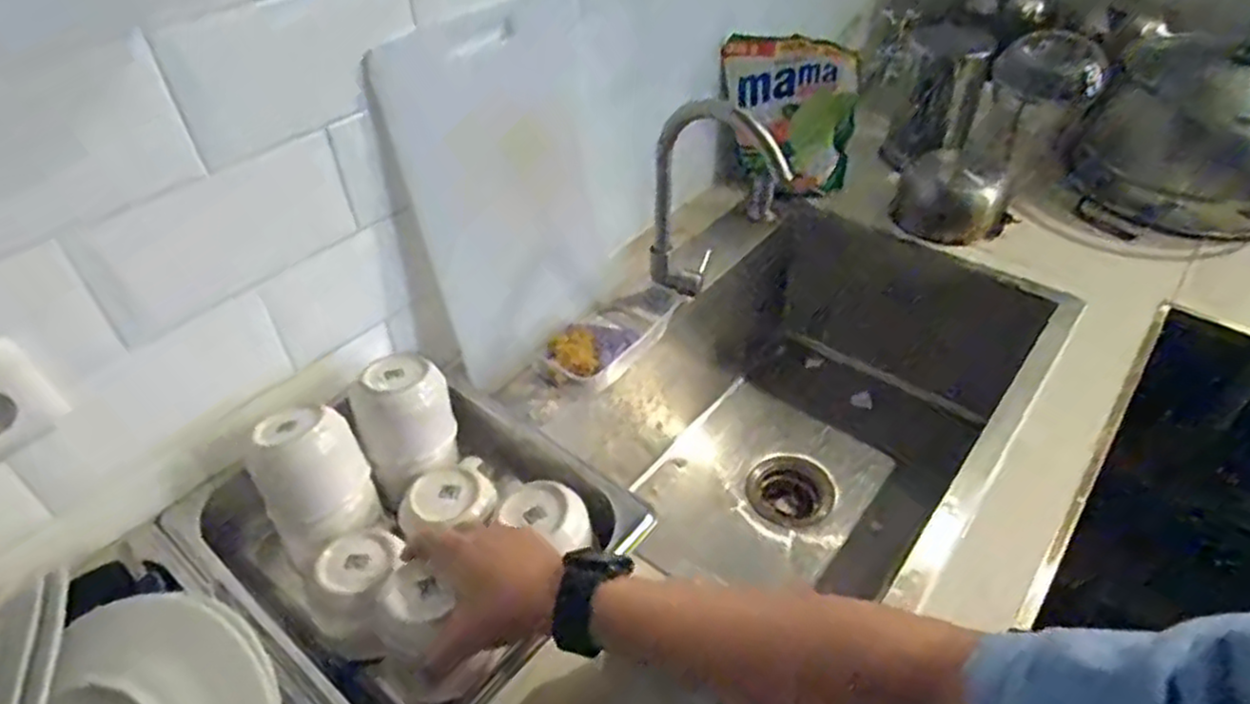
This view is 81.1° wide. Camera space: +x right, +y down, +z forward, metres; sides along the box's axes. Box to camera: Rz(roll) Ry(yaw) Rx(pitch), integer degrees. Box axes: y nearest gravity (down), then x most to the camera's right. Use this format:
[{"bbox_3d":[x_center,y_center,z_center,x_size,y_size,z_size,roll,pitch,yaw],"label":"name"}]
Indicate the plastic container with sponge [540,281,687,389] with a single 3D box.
[{"bbox_3d":[-0.019,-0.019,0.823,0.092,0.045,0.177,26,49,28],"label":"plastic container with sponge"}]

